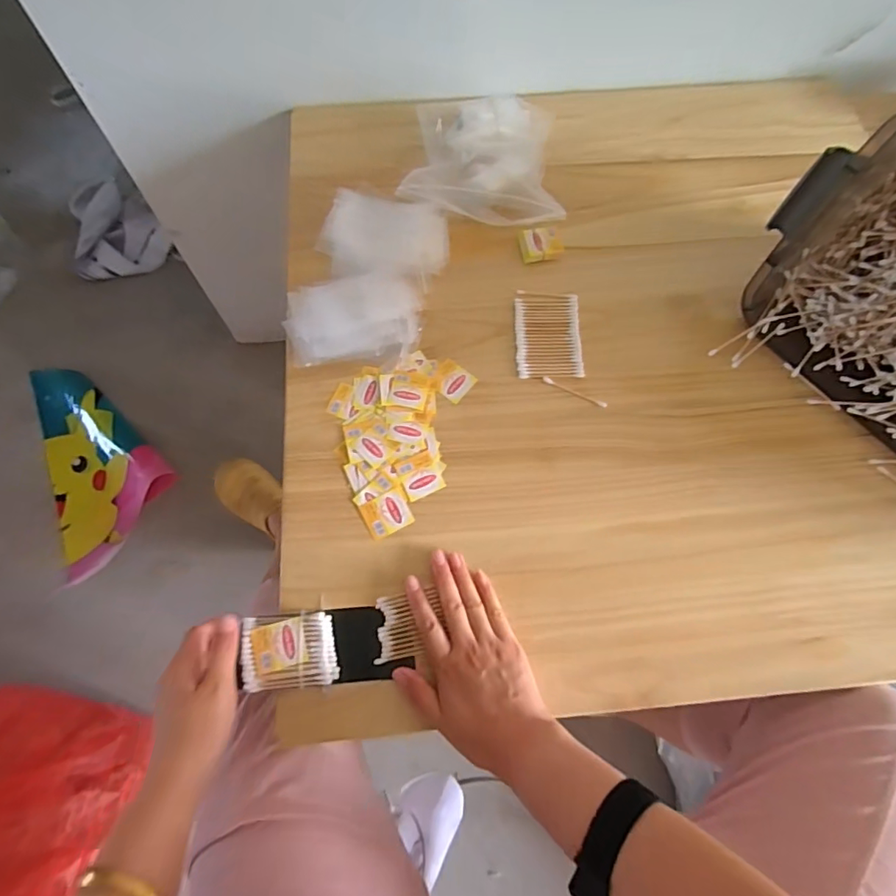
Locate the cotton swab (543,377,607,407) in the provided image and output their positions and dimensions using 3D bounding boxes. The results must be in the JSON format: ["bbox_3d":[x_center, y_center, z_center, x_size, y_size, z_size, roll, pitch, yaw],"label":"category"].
[{"bbox_3d":[0.136,-0.059,0.558,0.073,0.004,0.007,26,74,8],"label":"cotton swab"}]

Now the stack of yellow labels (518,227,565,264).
[{"bbox_3d":[0.112,-0.244,0.620,0.052,0.009,0.046,-8,72,-2],"label":"stack of yellow labels"}]

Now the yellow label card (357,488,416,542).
[{"bbox_3d":[-0.060,0.063,0.507,0.043,0.004,0.039,-27,74,-8],"label":"yellow label card"}]

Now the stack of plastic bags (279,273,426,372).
[{"bbox_3d":[-0.105,-0.141,0.578,0.144,0.019,0.108,-1,72,0],"label":"stack of plastic bags"}]

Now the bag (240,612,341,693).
[{"bbox_3d":[-0.137,0.177,0.457,0.076,0.019,0.061,-5,72,-1],"label":"bag"}]

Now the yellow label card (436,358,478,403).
[{"bbox_3d":[0.005,-0.073,0.564,0.040,0.004,0.041,37,71,12],"label":"yellow label card"}]

